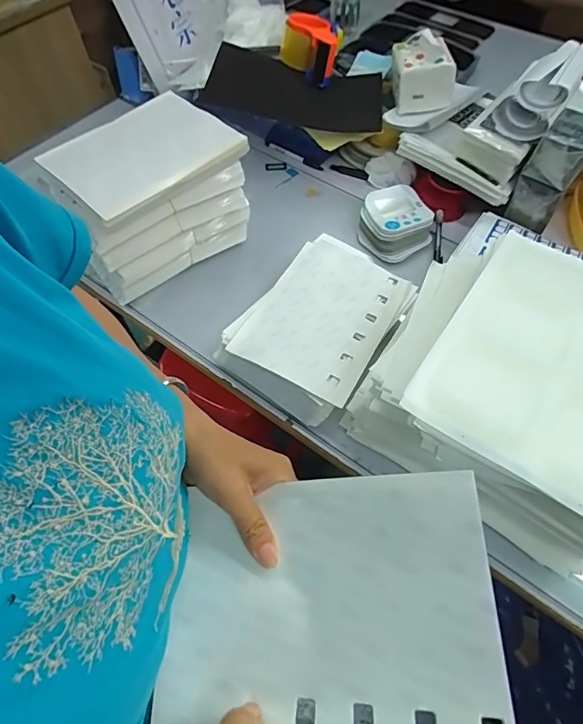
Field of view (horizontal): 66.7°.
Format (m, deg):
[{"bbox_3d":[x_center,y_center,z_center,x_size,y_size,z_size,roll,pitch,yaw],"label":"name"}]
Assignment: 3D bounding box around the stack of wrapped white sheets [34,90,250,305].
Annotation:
[{"bbox_3d":[-0.186,-0.233,0.630,0.220,0.173,0.152,-34,64,-18],"label":"stack of wrapped white sheets"}]

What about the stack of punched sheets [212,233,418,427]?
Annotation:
[{"bbox_3d":[0.042,-0.059,0.607,0.181,0.043,0.253,31,64,18],"label":"stack of punched sheets"}]

